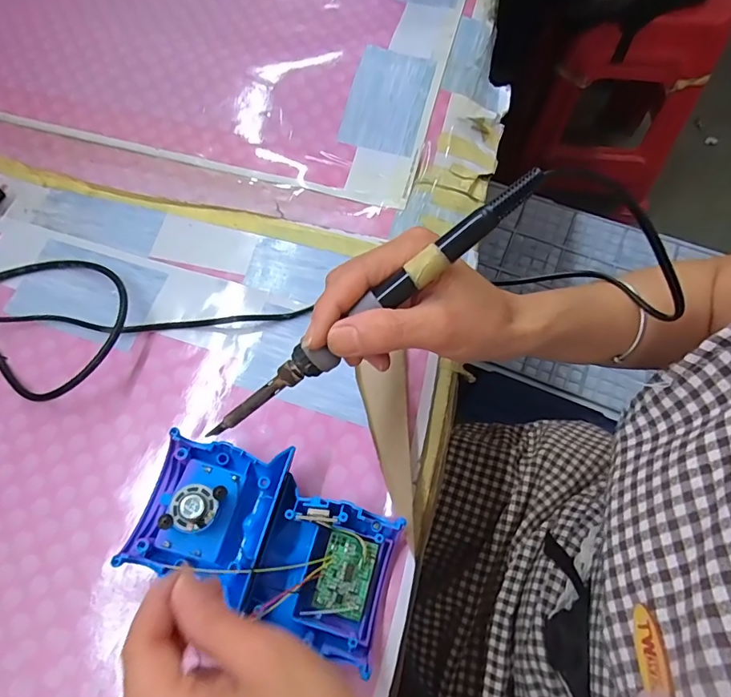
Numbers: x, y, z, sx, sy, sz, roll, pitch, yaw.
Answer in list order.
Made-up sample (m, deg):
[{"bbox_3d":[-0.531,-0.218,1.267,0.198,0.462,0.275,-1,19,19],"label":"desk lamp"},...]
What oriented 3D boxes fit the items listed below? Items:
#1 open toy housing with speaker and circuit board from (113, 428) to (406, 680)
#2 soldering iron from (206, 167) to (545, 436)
[{"bbox_3d":[-0.060,0.113,0.282,0.151,0.033,0.085,19,71,8],"label":"open toy housing with speaker and circuit board"},{"bbox_3d":[-0.001,-0.015,0.234,0.205,0.014,0.016,-38,72,12],"label":"soldering iron"}]

